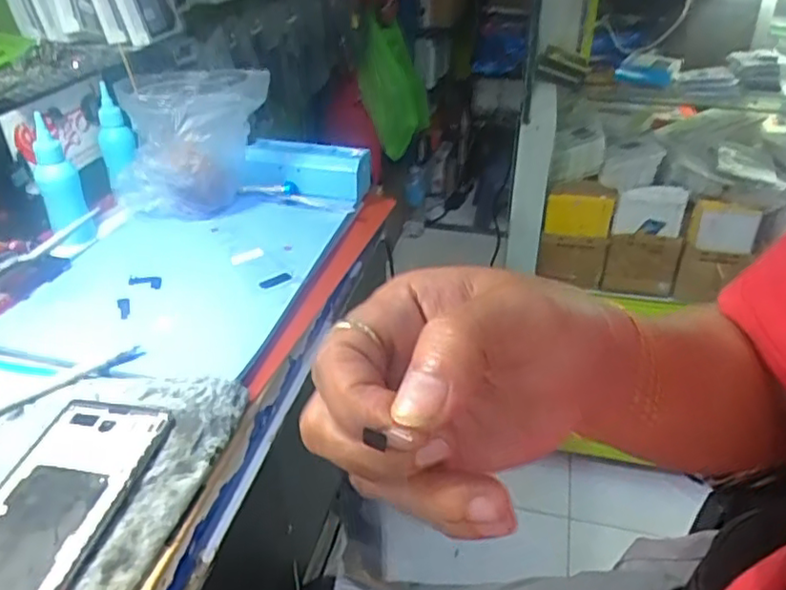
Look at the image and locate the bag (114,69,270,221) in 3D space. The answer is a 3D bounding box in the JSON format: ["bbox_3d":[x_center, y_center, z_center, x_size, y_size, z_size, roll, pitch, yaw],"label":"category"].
[{"bbox_3d":[-0.189,-0.149,0.610,0.094,0.121,0.116,12,36,19],"label":"bag"}]

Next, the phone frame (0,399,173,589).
[{"bbox_3d":[-0.188,0.116,0.338,0.076,0.011,0.163,5,34,9],"label":"phone frame"}]

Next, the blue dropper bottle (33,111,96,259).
[{"bbox_3d":[-0.295,-0.091,0.564,0.033,0.126,0.035,-7,34,-10],"label":"blue dropper bottle"}]

